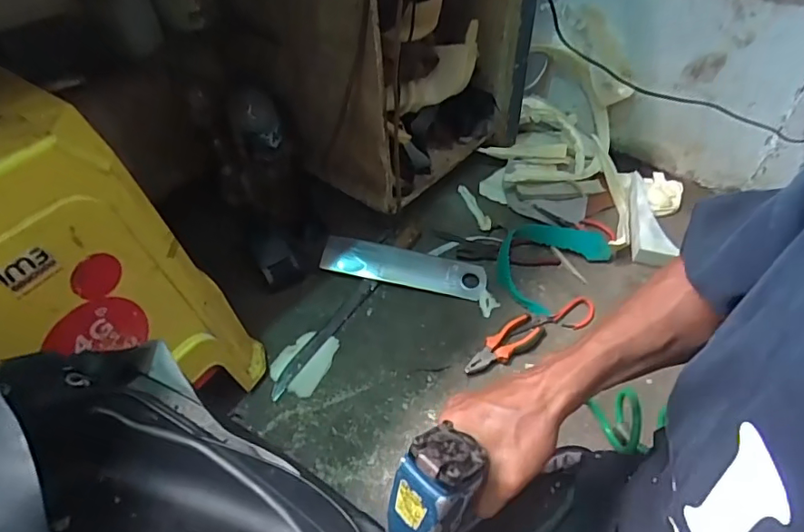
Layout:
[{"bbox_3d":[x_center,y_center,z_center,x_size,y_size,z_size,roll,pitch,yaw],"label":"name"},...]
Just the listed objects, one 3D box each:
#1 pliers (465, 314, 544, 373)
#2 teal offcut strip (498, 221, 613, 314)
[{"bbox_3d":[0.168,0.132,0.853,0.156,0.018,0.050,-28,54,-23],"label":"pliers"},{"bbox_3d":[0.270,-0.014,0.963,0.173,0.043,0.224,31,55,25],"label":"teal offcut strip"}]

